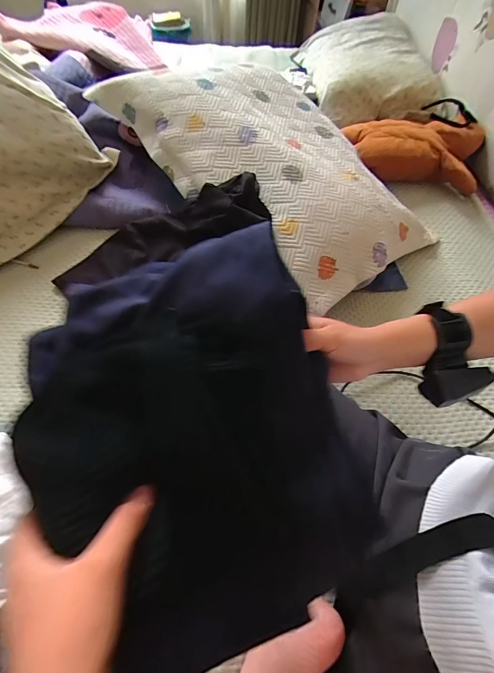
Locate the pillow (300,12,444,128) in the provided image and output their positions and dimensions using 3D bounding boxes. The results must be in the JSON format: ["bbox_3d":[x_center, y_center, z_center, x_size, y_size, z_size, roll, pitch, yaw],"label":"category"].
[{"bbox_3d":[0.424,-0.970,1.161,0.420,0.116,0.659,-1,57,-5],"label":"pillow"}]

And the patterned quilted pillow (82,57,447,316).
[{"bbox_3d":[0.048,-0.395,0.714,0.428,0.163,0.686,-34,66,-23],"label":"patterned quilted pillow"}]

